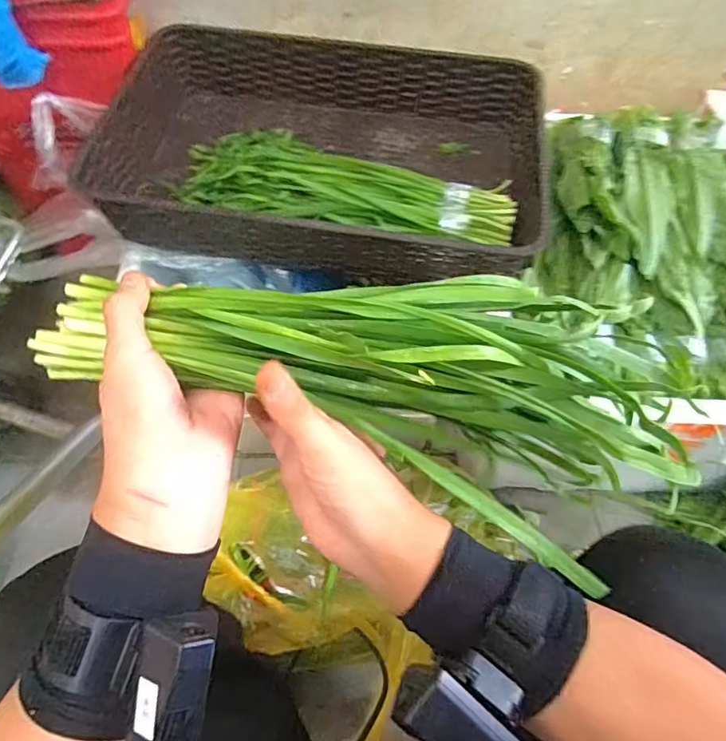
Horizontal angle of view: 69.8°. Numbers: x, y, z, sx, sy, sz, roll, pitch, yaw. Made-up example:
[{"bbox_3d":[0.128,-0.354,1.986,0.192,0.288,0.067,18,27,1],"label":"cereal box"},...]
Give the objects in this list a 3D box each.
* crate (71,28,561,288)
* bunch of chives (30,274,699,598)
[{"bbox_3d":[-0.049,-0.314,0.751,0.582,0.111,0.360,7,60,2],"label":"crate"},{"bbox_3d":[-0.004,-0.002,0.308,0.352,0.086,0.153,11,60,1],"label":"bunch of chives"}]

